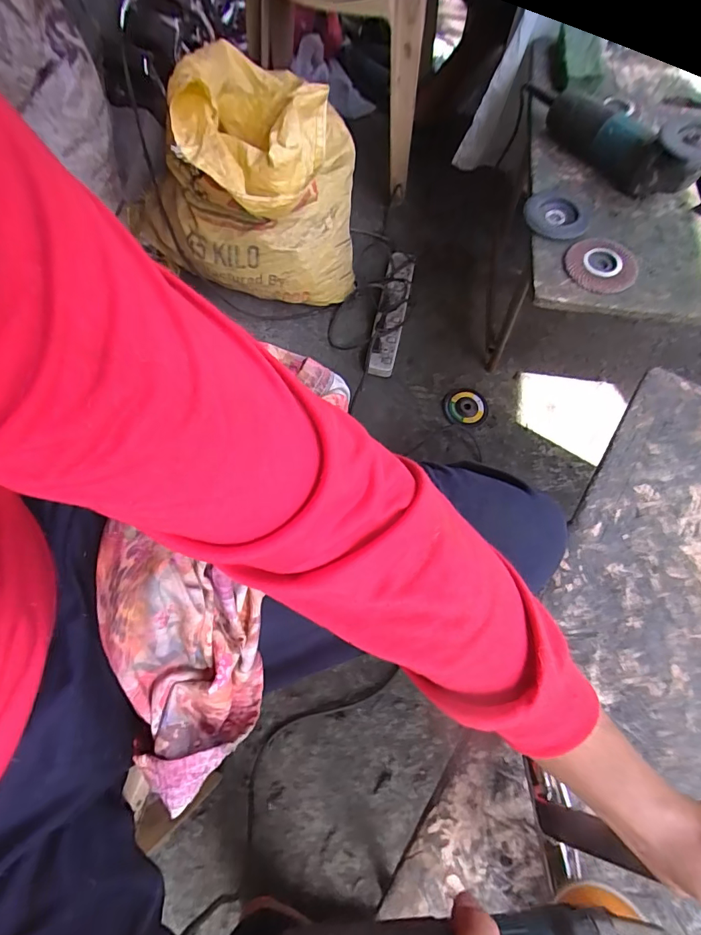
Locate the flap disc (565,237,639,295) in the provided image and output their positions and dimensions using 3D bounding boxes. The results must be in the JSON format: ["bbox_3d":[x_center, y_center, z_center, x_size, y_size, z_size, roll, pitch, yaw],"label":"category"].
[{"bbox_3d":[0.343,-0.278,0.588,0.091,0.013,0.089,1,70,-3],"label":"flap disc"}]

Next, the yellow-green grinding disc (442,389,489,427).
[{"bbox_3d":[0.252,-0.132,0.943,0.094,0.014,0.088,0,70,-1],"label":"yellow-green grinding disc"}]

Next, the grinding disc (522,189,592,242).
[{"bbox_3d":[0.299,-0.363,0.624,0.096,0.007,0.095,1,70,-2],"label":"grinding disc"}]

